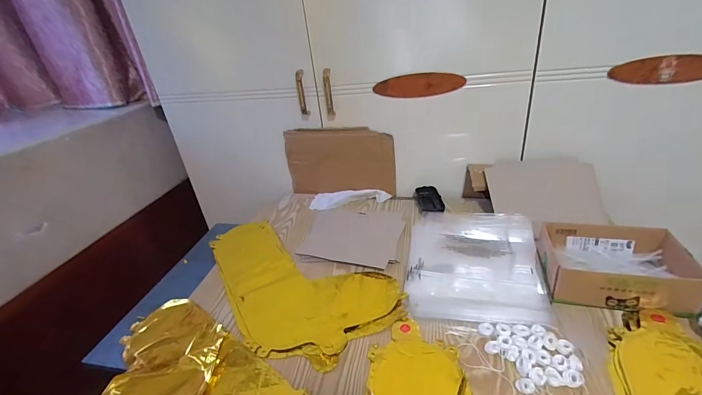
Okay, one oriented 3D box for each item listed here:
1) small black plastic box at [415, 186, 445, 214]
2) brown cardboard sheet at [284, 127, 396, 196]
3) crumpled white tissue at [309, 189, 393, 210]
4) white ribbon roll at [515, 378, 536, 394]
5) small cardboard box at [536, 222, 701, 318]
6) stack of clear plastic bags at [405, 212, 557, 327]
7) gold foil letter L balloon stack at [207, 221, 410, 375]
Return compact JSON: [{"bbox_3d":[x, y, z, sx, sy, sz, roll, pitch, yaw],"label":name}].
[{"bbox_3d":[0.185,0.005,0.788,0.054,0.019,0.101,-4,28,3],"label":"small black plastic box"},{"bbox_3d":[-0.028,-0.087,0.834,0.271,0.170,0.018,2,29,14],"label":"brown cardboard sheet"},{"bbox_3d":[-0.004,0.004,0.825,0.189,0.026,0.063,1,29,13],"label":"crumpled white tissue"},{"bbox_3d":[0.211,0.229,0.404,0.021,0.011,0.017,7,30,22],"label":"white ribbon roll"},{"bbox_3d":[0.415,0.106,0.526,0.189,0.067,0.140,4,30,18],"label":"small cardboard box"},{"bbox_3d":[0.218,0.108,0.604,0.221,0.031,0.275,2,29,14],"label":"stack of clear plastic bags"},{"bbox_3d":[-0.127,0.143,0.621,0.224,0.013,0.422,-27,35,-34],"label":"gold foil letter L balloon stack"}]

